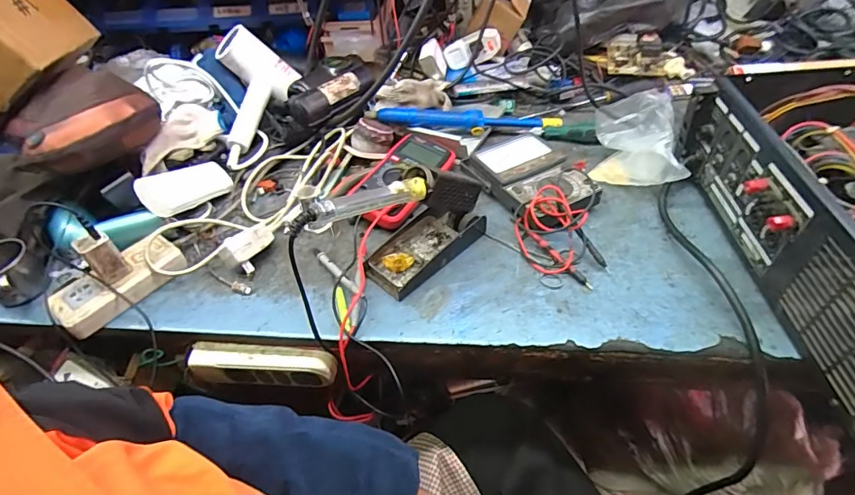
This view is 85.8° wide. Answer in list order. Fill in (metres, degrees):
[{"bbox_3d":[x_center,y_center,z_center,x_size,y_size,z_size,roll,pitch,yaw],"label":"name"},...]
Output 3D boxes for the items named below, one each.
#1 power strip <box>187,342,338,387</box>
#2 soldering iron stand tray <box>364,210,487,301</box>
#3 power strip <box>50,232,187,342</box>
[{"bbox_3d":[-0.202,0.147,0.567,0.179,0.053,0.029,1,45,9],"label":"power strip"},{"bbox_3d":[-0.001,-0.004,0.599,0.156,0.037,0.075,-34,51,-25],"label":"soldering iron stand tray"},{"bbox_3d":[-0.389,0.048,0.587,0.069,0.042,0.148,31,56,32],"label":"power strip"}]

